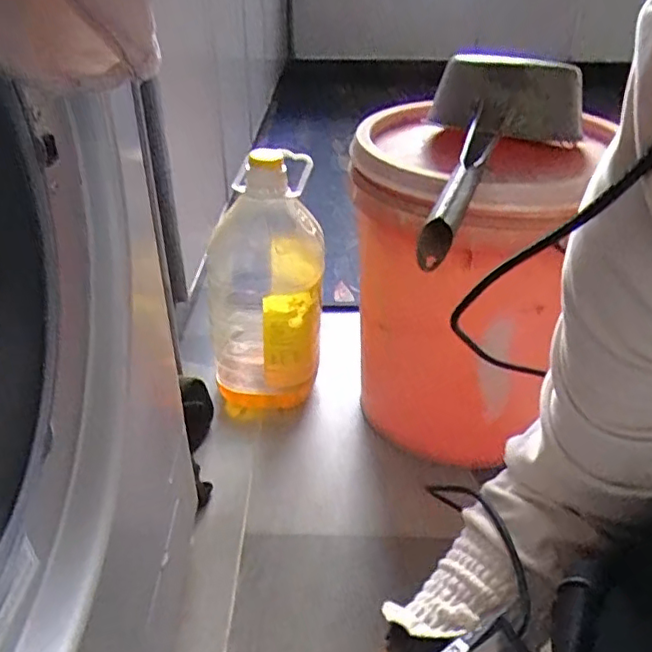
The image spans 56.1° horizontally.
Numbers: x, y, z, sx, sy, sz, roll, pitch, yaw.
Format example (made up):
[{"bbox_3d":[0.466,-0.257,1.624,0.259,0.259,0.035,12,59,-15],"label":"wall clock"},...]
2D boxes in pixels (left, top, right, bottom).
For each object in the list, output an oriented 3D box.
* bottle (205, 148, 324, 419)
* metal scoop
[{"bbox_3d":[-0.078,-0.048,0.810,0.146,0.345,0.157,-4,33,-7],"label":"bottle"},{"bbox_3d":[0.160,-0.167,0.564,0.149,0.109,0.300,9,34,14],"label":"metal scoop"}]

